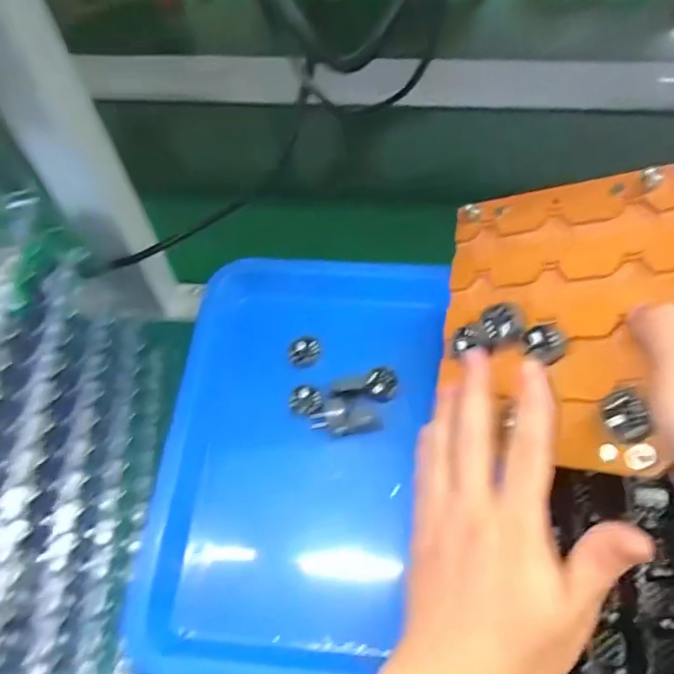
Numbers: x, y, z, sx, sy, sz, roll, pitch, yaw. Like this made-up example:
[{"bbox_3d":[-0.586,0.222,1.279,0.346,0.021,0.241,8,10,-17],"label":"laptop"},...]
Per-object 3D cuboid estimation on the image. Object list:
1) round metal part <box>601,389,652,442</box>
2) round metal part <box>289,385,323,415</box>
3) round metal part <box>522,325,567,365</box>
[{"bbox_3d":[0.162,0.044,0.304,0.021,0.007,0.028,-19,57,29],"label":"round metal part"},{"bbox_3d":[-0.026,0.052,0.446,0.026,0.014,0.026,-1,58,2],"label":"round metal part"},{"bbox_3d":[0.132,0.005,0.343,0.025,0.009,0.027,-26,51,35],"label":"round metal part"}]

